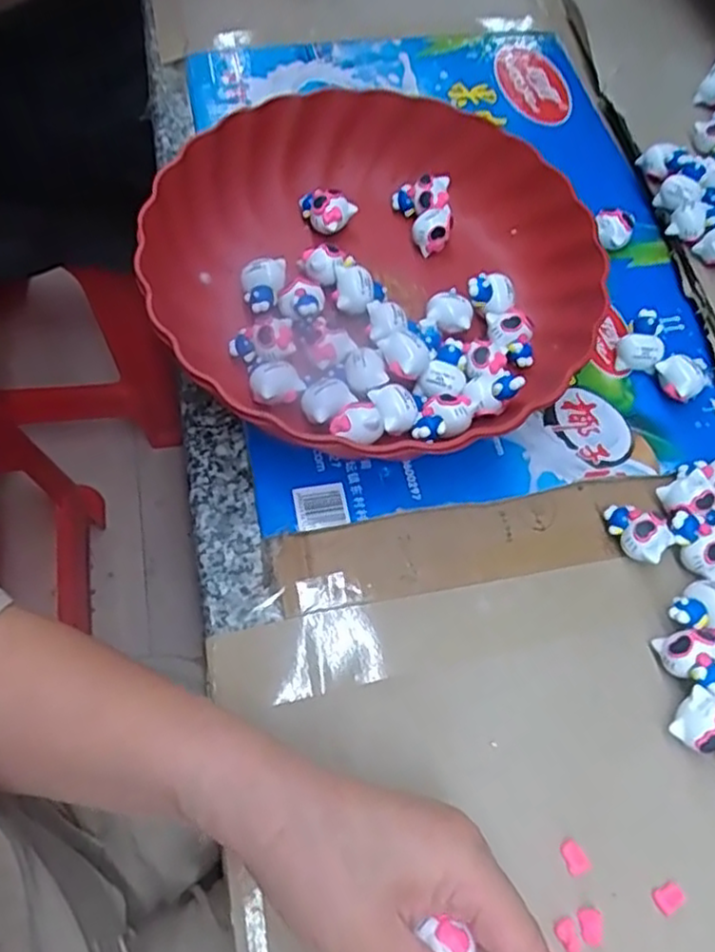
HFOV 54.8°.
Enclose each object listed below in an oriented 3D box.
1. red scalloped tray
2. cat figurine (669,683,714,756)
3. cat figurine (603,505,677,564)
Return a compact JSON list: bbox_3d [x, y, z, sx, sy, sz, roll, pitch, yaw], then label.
[{"bbox_3d":[0.011,-0.113,0.389,0.242,0.057,0.237,-31,69,-17],"label":"red scalloped tray"},{"bbox_3d":[0.159,0.114,0.307,0.033,0.017,0.023,38,67,15],"label":"cat figurine"},{"bbox_3d":[0.141,0.029,0.350,0.034,0.019,0.022,40,68,16],"label":"cat figurine"}]

